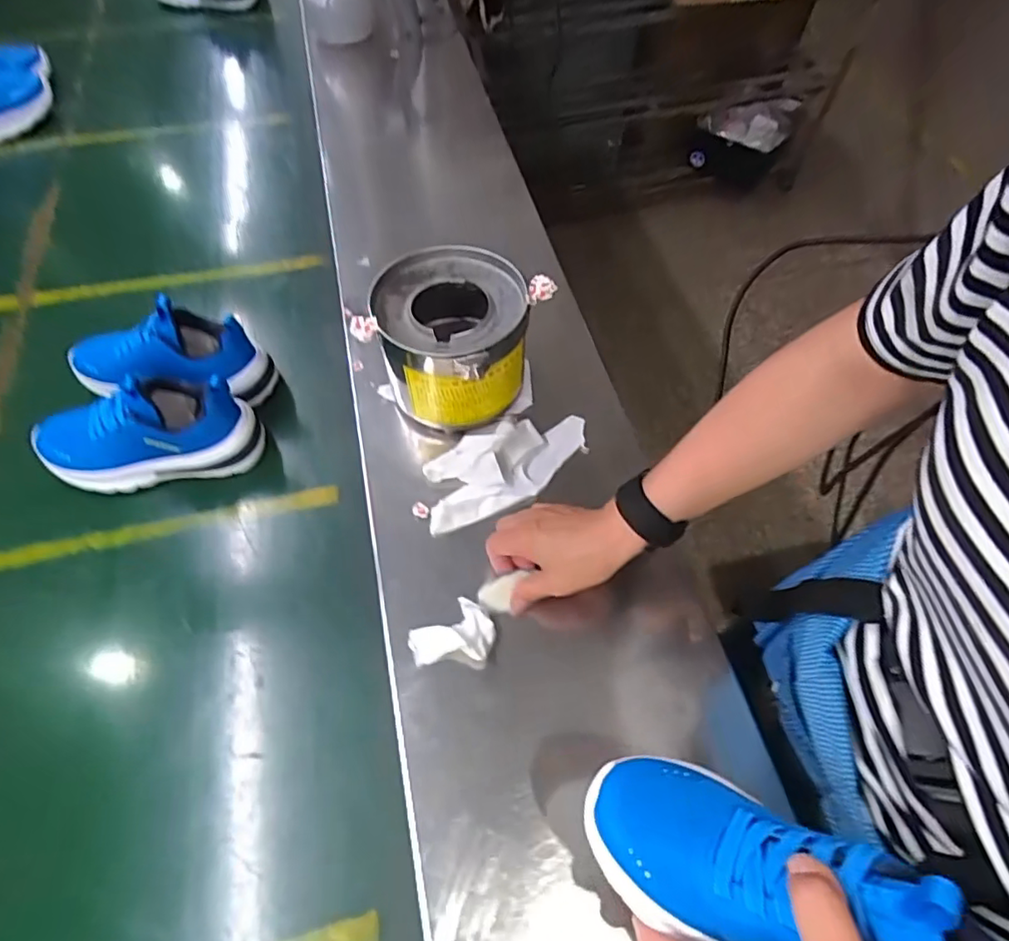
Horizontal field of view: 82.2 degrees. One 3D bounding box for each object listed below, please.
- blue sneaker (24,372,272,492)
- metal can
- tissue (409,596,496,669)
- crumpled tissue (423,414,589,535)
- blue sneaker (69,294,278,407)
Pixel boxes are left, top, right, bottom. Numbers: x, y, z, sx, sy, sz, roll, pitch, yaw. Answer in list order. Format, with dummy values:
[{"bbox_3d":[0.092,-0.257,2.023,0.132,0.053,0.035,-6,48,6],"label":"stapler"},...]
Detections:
[{"bbox_3d":[-0.345,-0.039,0.549,0.205,0.098,0.072,-6,59,-5],"label":"blue sneaker"},{"bbox_3d":[-0.050,-0.117,0.564,0.141,0.122,0.135,10,61,5],"label":"metal can"},{"bbox_3d":[-0.042,0.129,0.467,0.067,0.020,0.052,0,61,0],"label":"tissue"},{"bbox_3d":[0.006,-0.005,0.541,0.178,0.040,0.078,-21,61,-14],"label":"crumpled tissue"},{"bbox_3d":[-0.349,-0.120,0.586,0.202,0.095,0.070,7,58,3],"label":"blue sneaker"}]

